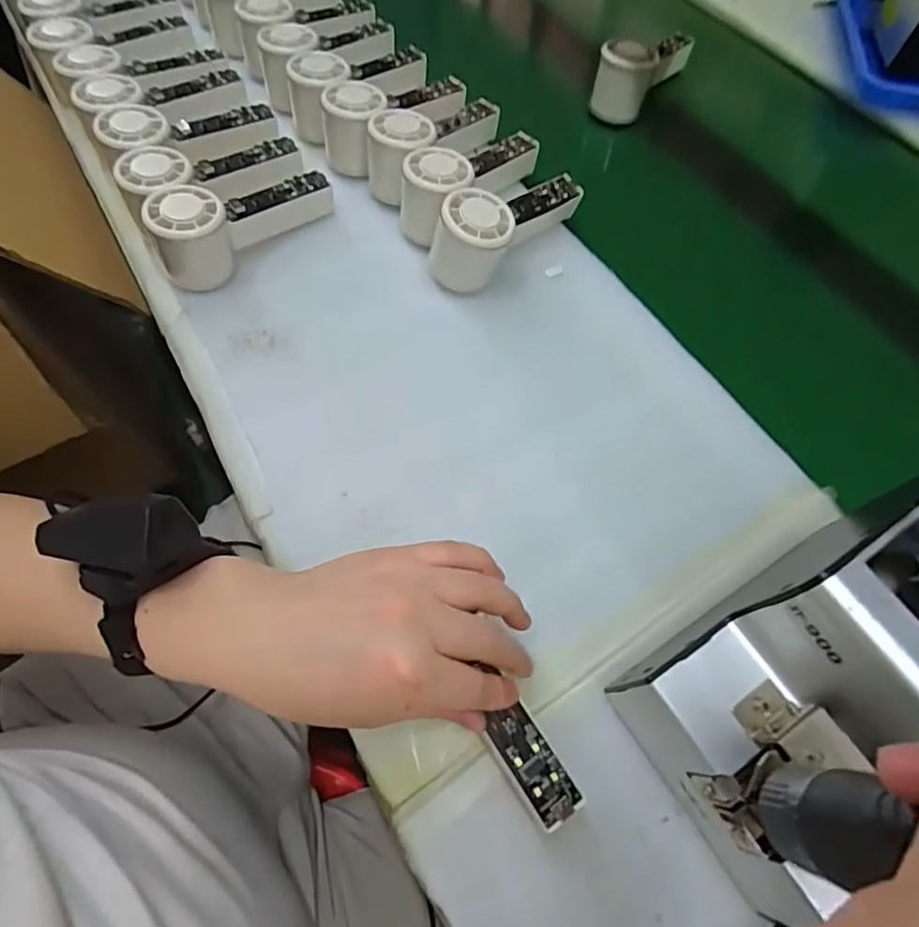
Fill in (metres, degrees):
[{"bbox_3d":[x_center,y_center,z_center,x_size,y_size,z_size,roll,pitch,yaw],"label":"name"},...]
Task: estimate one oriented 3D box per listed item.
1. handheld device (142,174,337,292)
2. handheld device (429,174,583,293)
[{"bbox_3d":[-0.178,-0.204,0.466,0.054,0.061,0.142,38,68,16],"label":"handheld device"},{"bbox_3d":[0.041,-0.205,0.471,0.061,0.063,0.149,40,68,17],"label":"handheld device"}]

